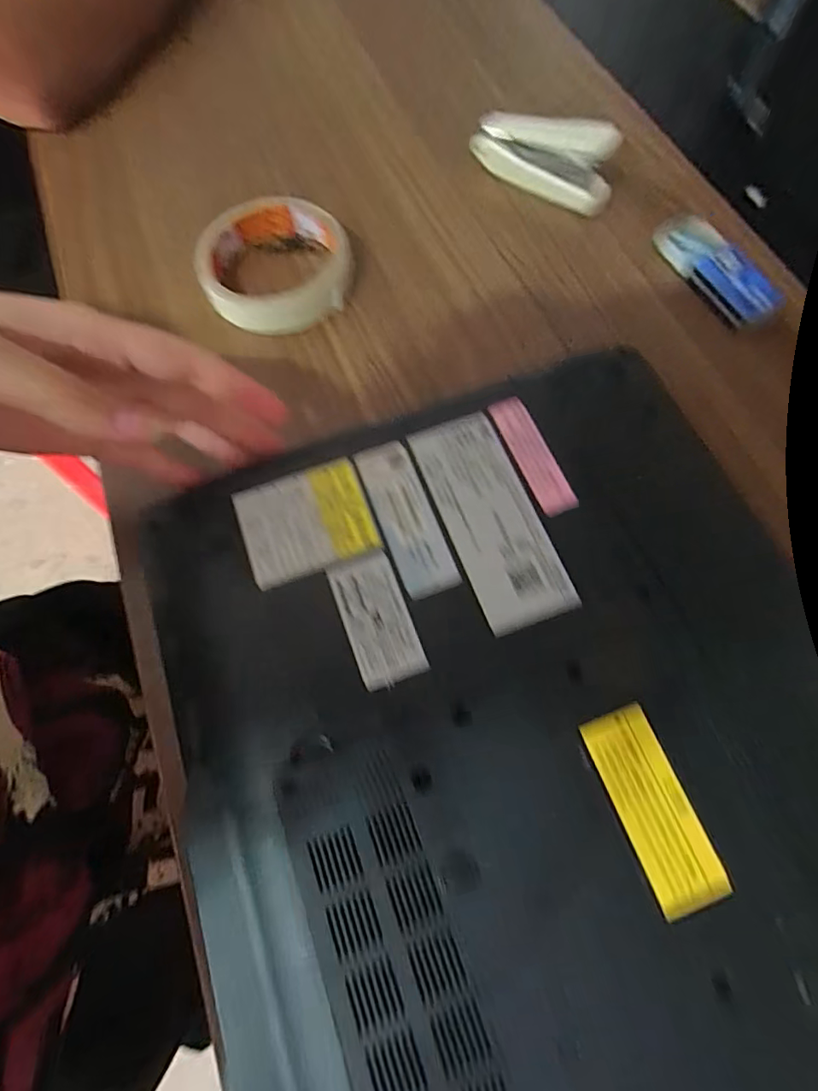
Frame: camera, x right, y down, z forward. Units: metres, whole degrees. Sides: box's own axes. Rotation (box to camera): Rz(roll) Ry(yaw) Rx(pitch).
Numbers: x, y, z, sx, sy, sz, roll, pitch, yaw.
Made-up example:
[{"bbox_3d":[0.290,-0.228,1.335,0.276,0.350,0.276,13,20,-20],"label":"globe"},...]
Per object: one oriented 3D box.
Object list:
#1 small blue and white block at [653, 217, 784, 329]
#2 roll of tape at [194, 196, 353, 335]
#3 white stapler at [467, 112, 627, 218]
[{"bbox_3d":[0.187,-0.169,0.304,0.035,0.018,0.087,-22,68,-11],"label":"small blue and white block"},{"bbox_3d":[-0.080,-0.172,0.307,0.087,0.028,0.083,-1,70,1],"label":"roll of tape"},{"bbox_3d":[0.085,-0.250,0.321,0.092,0.046,0.016,32,74,13],"label":"white stapler"}]

